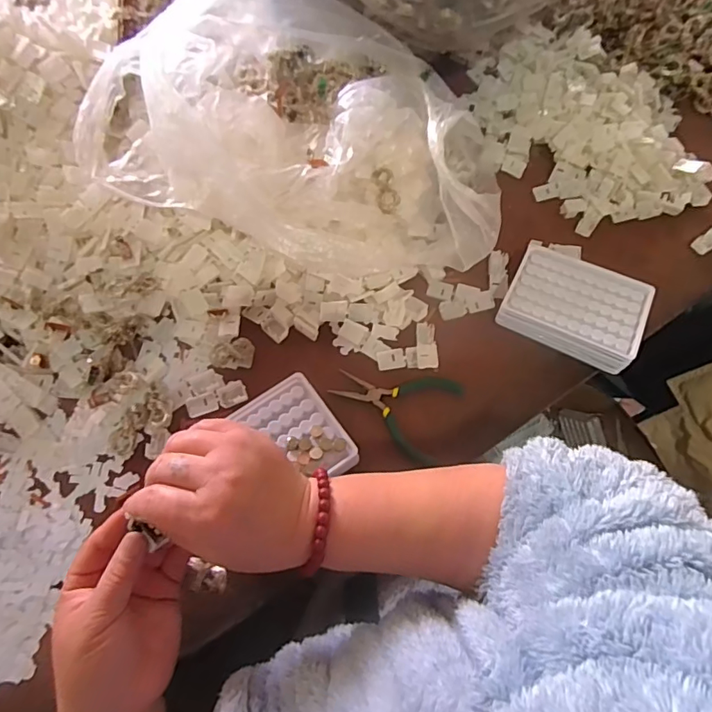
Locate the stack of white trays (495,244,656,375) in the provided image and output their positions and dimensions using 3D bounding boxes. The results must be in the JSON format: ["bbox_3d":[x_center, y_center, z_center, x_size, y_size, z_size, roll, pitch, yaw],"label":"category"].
[{"bbox_3d":[0.221,-0.052,0.502,0.129,0.035,0.100,25,67,11],"label":"stack of white trays"}]

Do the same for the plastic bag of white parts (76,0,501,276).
[{"bbox_3d":[-0.050,-0.234,0.513,0.427,0.144,0.293,20,66,8],"label":"plastic bag of white parts"}]

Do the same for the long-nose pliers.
[{"bbox_3d":[0.036,0.042,0.472,0.114,0.006,0.084,24,66,10],"label":"long-nose pliers"}]

